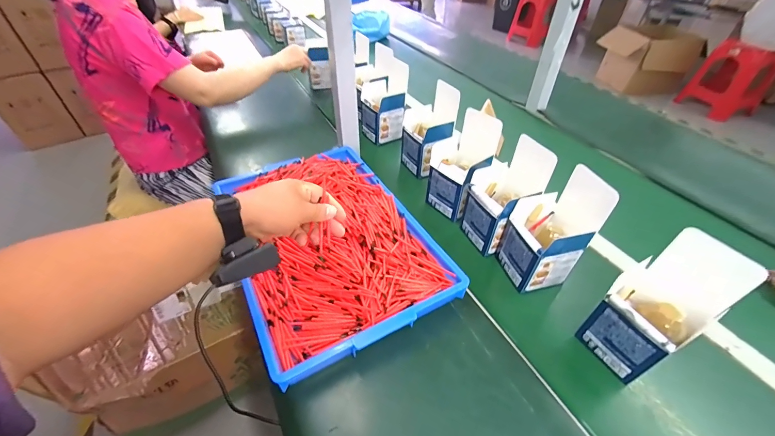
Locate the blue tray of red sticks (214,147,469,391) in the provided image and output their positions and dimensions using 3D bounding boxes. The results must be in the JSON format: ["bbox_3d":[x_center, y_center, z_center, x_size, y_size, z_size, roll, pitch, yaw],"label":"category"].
[{"bbox_3d":[-0.106,0.034,0.565,0.276,0.073,0.411,-22,46,-20],"label":"blue tray of red sticks"}]

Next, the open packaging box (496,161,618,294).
[{"bbox_3d":[0.238,0.017,0.496,0.096,0.166,0.096,-11,43,-9],"label":"open packaging box"}]

